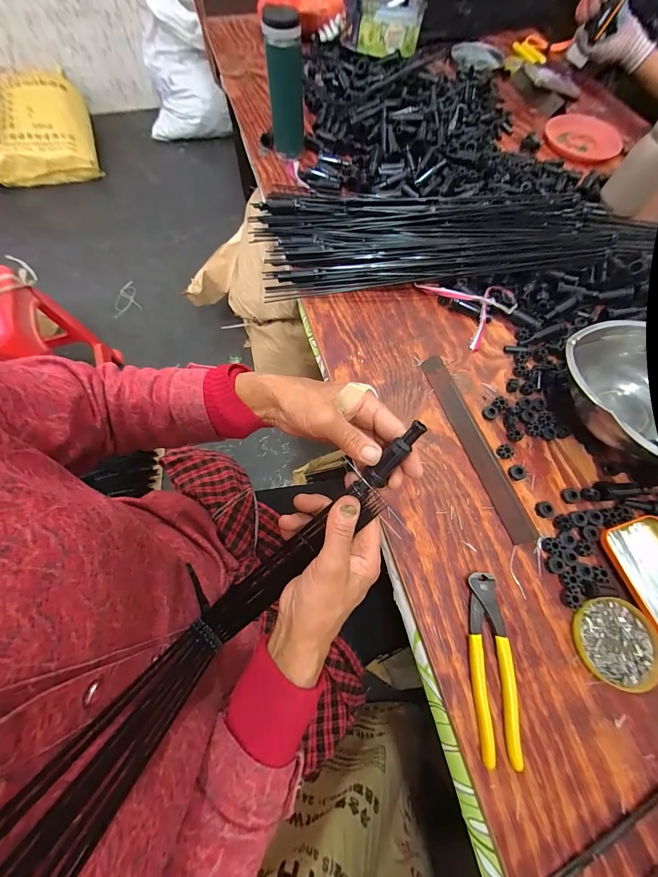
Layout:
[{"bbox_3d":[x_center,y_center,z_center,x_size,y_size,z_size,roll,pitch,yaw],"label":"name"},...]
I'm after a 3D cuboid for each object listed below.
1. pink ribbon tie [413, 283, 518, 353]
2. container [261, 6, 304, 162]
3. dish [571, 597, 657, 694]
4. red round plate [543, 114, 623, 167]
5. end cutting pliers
[{"bbox_3d":[0.223,-0.216,0.512,0.109,0.028,0.139,-30,71,-12],"label":"pink ribbon tie"},{"bbox_3d":[-0.075,-0.603,0.571,0.059,0.182,0.056,-4,68,-4],"label":"container"},{"bbox_3d":[0.304,0.212,0.348,0.086,0.009,0.082,0,67,-1],"label":"dish"},{"bbox_3d":[0.560,-0.666,0.744,0.172,0.024,0.163,1,67,-2],"label":"red round plate"},{"bbox_3d":[0.164,0.225,0.336,0.038,0.015,0.162,4,67,1],"label":"end cutting pliers"}]

